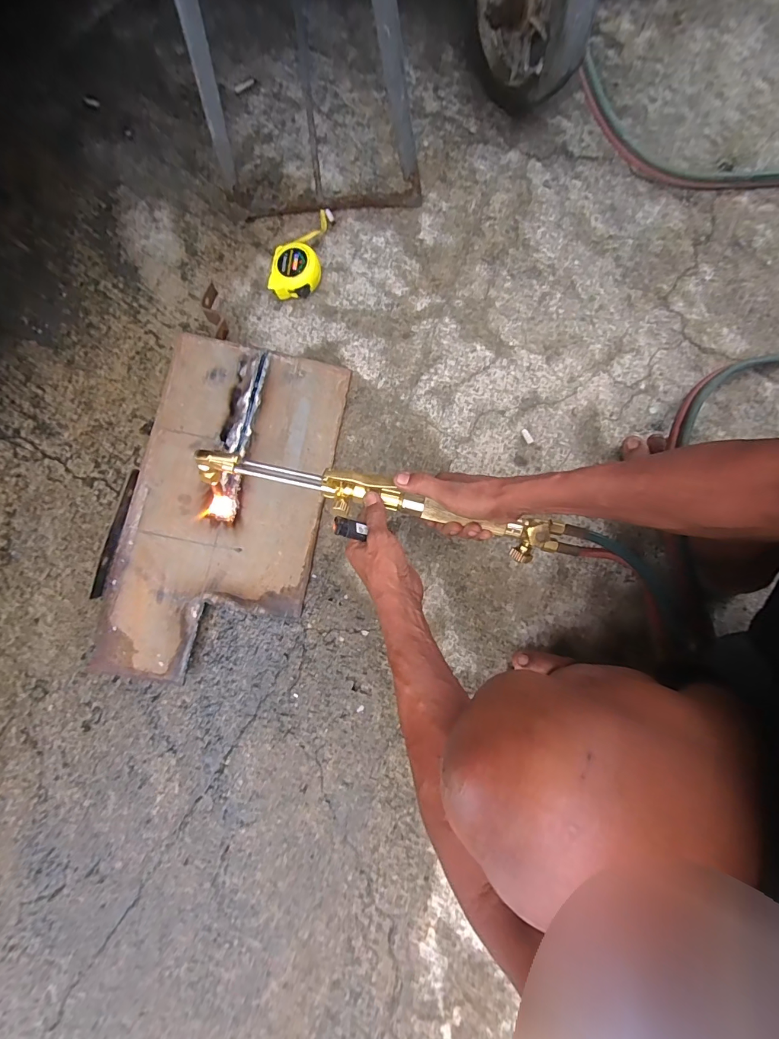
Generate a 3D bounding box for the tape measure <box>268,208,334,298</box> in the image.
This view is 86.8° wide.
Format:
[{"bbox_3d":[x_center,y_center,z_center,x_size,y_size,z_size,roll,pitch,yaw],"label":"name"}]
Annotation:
[{"bbox_3d":[-0.139,-0.436,0.662,0.076,0.042,0.174,11,81,3],"label":"tape measure"}]

